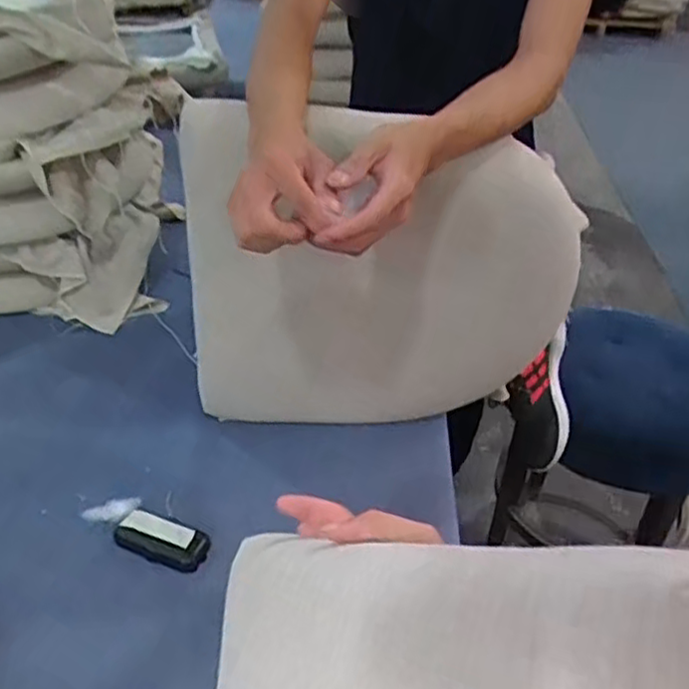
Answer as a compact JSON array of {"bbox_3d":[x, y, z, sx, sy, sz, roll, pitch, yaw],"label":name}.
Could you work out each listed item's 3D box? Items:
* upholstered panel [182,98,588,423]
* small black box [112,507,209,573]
[{"bbox_3d":[0.043,-0.050,0.839,0.443,0.425,0.089,2,41,-2],"label":"upholstered panel"},{"bbox_3d":[-0.208,0.223,0.811,0.110,0.020,0.048,15,40,15],"label":"small black box"}]

